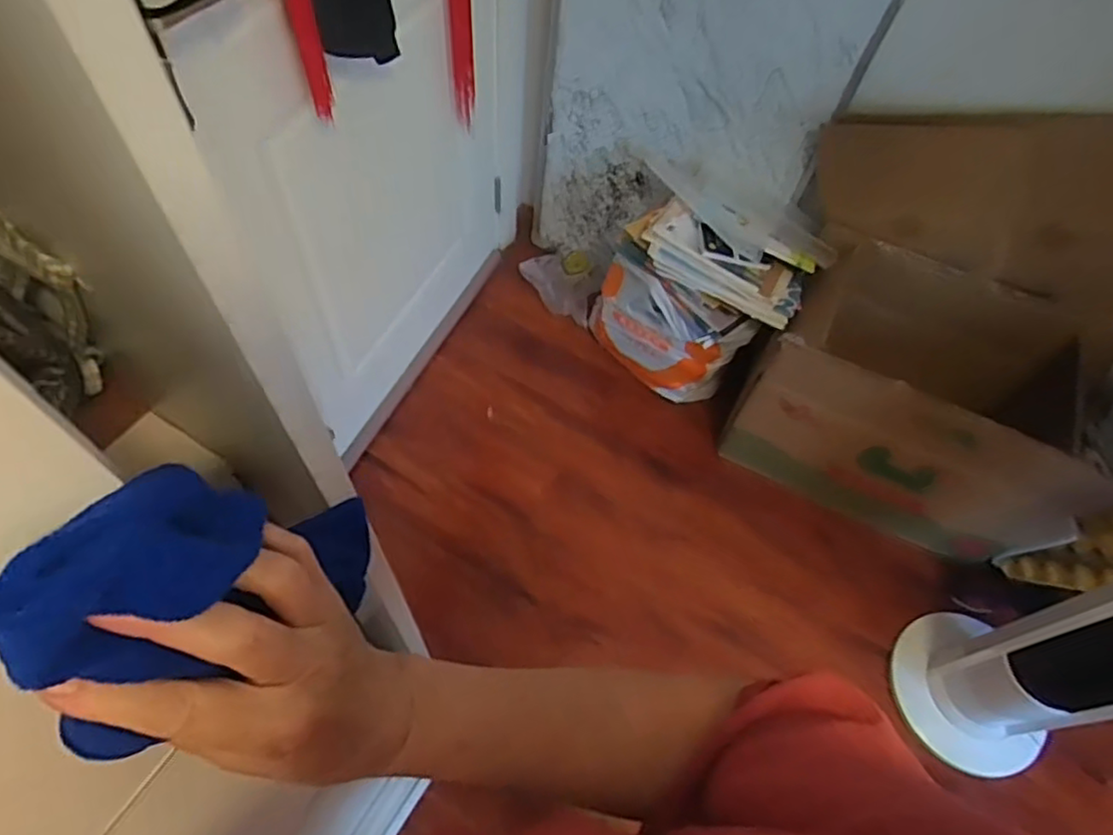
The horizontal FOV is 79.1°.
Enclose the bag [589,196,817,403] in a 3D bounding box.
[{"bbox_3d":[0.302,-0.237,1.541,0.406,0.423,0.219,22,61,9],"label":"bag"}]

